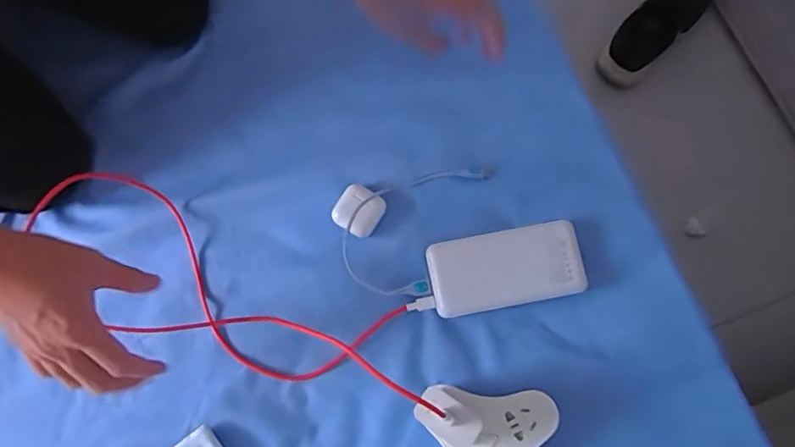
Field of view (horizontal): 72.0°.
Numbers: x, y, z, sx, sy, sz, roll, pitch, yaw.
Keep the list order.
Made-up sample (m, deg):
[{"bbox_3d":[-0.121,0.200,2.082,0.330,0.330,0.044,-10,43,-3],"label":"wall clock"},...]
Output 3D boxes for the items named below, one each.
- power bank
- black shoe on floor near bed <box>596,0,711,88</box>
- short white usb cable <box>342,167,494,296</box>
[{"bbox_3d":[0.098,0.041,0.505,0.135,0.024,0.071,-10,74,-3],"label":"power bank"},{"bbox_3d":[0.494,-0.376,1.052,0.100,0.106,0.285,43,80,11],"label":"black shoe on floor near bed"},{"bbox_3d":[0.012,-0.006,0.523,0.098,0.011,0.157,27,75,7],"label":"short white usb cable"}]

